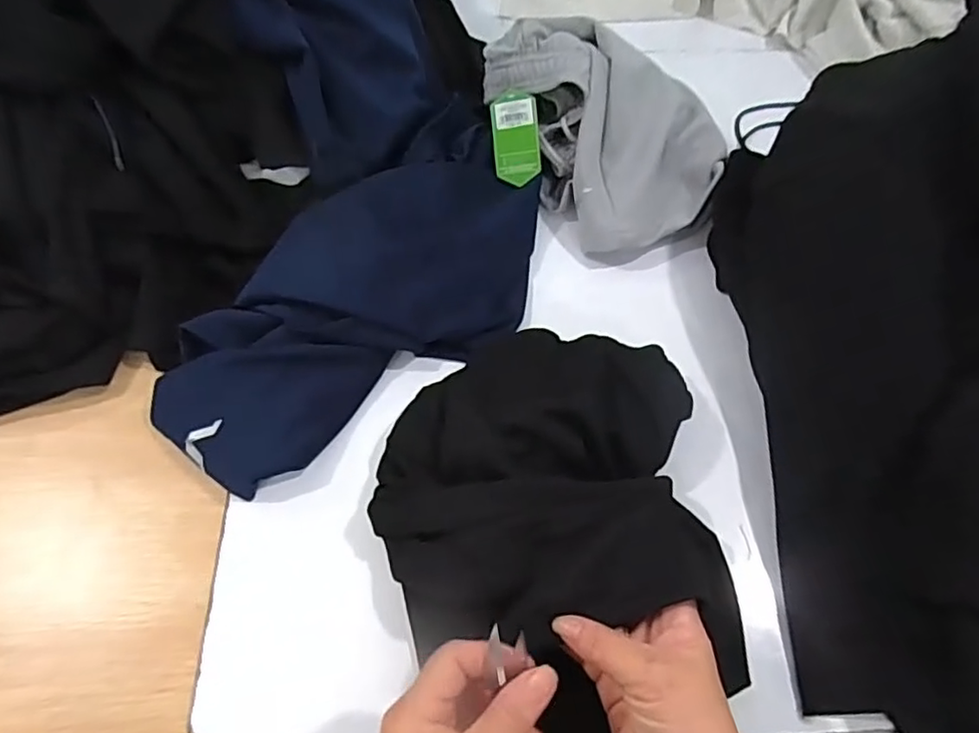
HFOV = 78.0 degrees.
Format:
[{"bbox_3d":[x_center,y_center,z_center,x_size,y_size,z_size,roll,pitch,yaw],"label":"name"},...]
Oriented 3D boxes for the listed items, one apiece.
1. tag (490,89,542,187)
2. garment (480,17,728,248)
[{"bbox_3d":[0.028,-0.248,0.655,0.052,0.006,0.095,-2,101,20],"label":"tag"},{"bbox_3d":[0.137,-0.277,0.665,0.206,0.107,0.283,-21,62,-14],"label":"garment"}]

